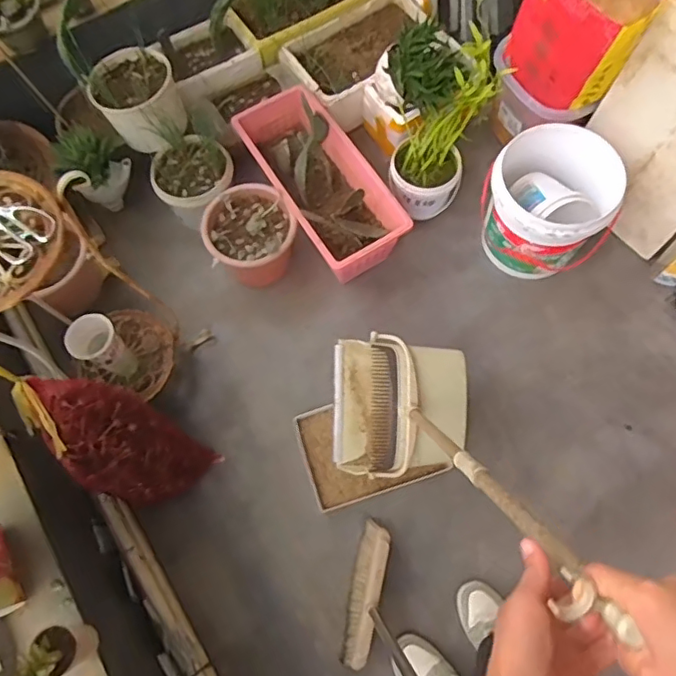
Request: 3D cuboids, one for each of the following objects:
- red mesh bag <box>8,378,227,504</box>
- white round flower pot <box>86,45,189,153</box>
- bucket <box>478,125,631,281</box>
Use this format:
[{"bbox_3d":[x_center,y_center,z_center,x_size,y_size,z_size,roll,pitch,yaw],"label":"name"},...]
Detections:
[{"bbox_3d":[-0.398,0.198,1.035,0.092,0.458,0.173,4,62,30],"label":"red mesh bag"},{"bbox_3d":[-0.458,-0.547,1.294,0.184,0.134,0.206,-27,70,-8],"label":"white round flower pot"},{"bbox_3d":[0.472,-0.285,1.274,0.267,0.268,0.256,-1,68,2],"label":"bucket"}]

